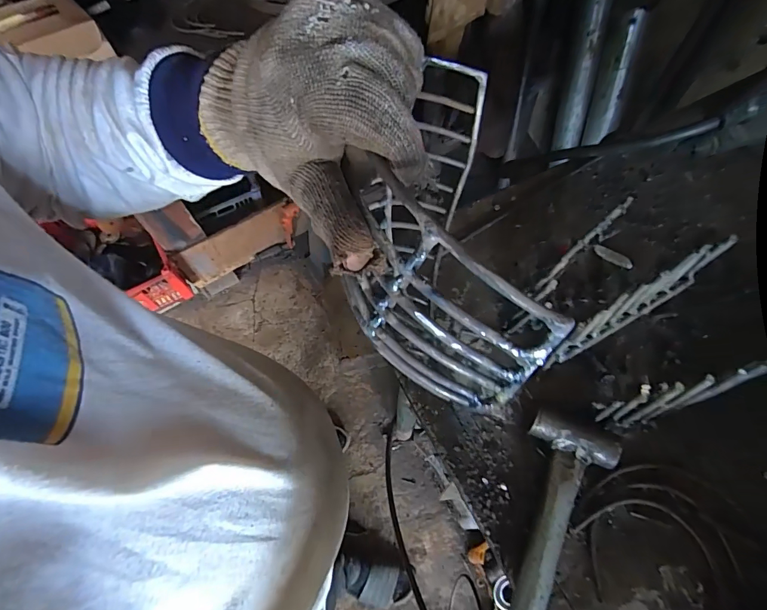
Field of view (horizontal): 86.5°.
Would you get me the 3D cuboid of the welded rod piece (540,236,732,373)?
[{"bbox_3d":[0.206,0.000,0.333,0.156,0.070,0.013,-33,65,2],"label":"welded rod piece"}]

